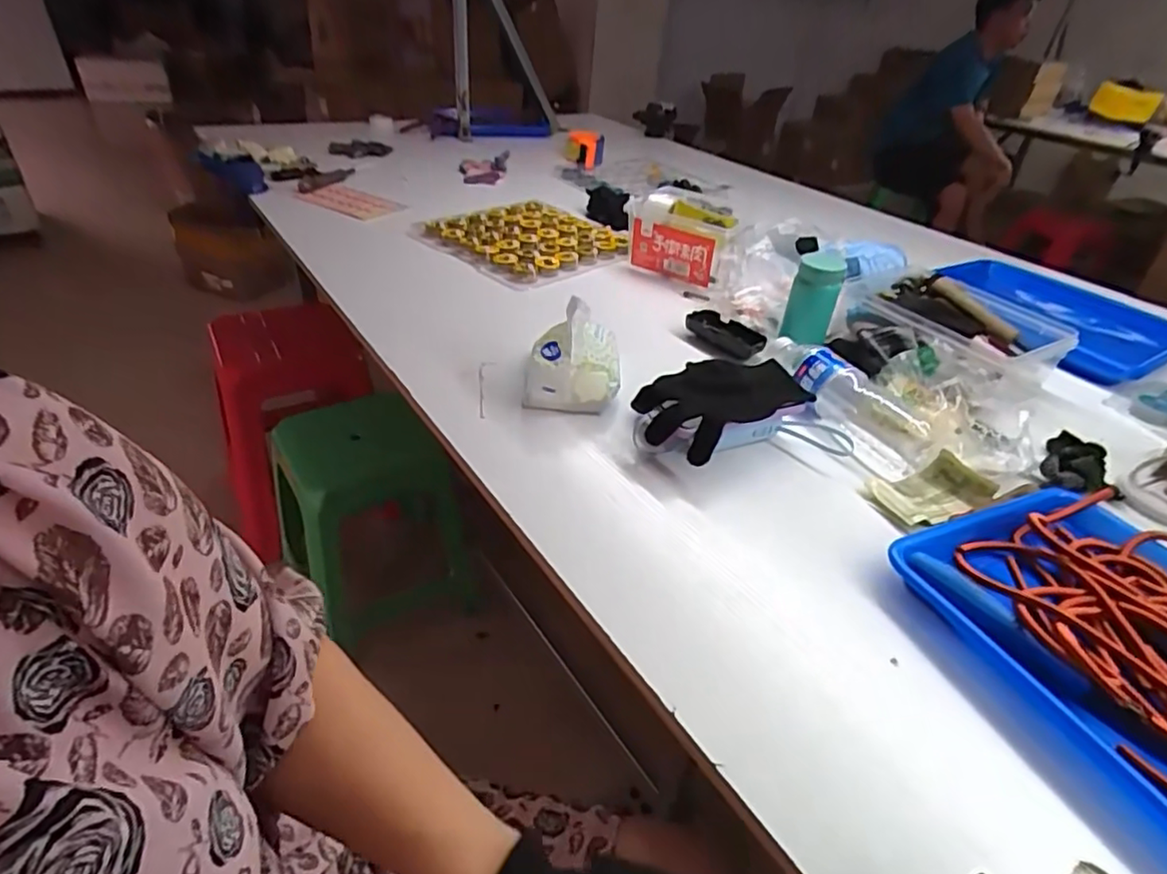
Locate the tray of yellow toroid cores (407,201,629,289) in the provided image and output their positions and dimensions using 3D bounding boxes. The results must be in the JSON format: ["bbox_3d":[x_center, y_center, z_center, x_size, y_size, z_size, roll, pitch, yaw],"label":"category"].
[{"bbox_3d":[-0.086,-0.341,1.072,0.268,0.035,0.294,31,45,31],"label":"tray of yellow toroid cores"}]

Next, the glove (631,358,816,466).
[{"bbox_3d":[0.142,-0.029,0.655,0.188,0.059,0.104,-20,44,-29],"label":"glove"}]

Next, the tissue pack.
[{"bbox_3d":[-0.009,-0.096,0.695,0.102,0.102,0.114,4,37,-1],"label":"tissue pack"}]

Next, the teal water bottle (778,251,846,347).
[{"bbox_3d":[0.278,-0.163,0.765,0.055,0.112,0.051,17,39,16],"label":"teal water bottle"}]

